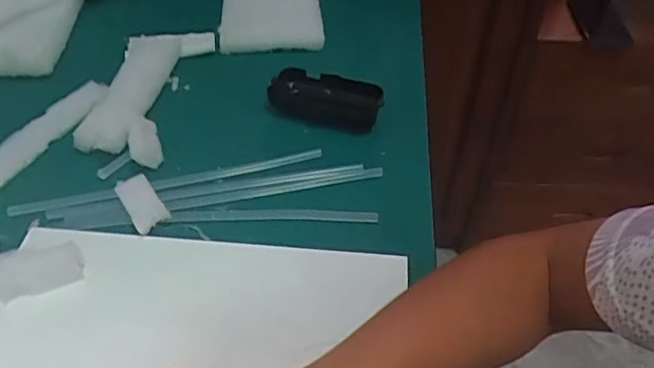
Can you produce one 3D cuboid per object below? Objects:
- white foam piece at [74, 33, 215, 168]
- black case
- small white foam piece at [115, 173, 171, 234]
[{"bbox_3d":[-0.183,-0.101,0.583,0.086,0.020,0.214,6,45,3],"label":"white foam piece"},{"bbox_3d":[0.000,-0.089,0.577,0.110,0.026,0.053,12,45,15],"label":"black case"},{"bbox_3d":[-0.151,0.015,0.469,0.027,0.017,0.052,-27,53,-27],"label":"small white foam piece"}]

